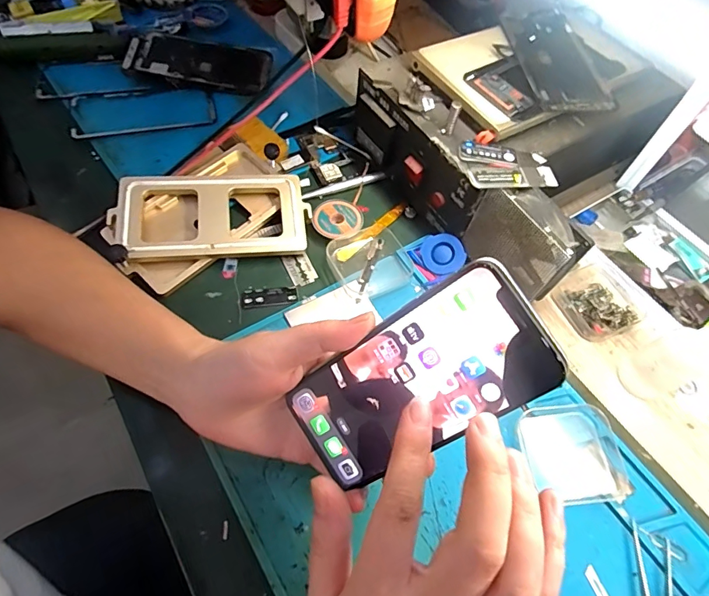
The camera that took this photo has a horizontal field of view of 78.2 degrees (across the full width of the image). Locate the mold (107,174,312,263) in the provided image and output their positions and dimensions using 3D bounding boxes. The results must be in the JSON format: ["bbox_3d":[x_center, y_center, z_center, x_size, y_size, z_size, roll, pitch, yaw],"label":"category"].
[{"bbox_3d":[-0.121,-0.071,0.377,0.159,0.010,0.080,-6,71,-12],"label":"mold"}]

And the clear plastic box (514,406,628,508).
[{"bbox_3d":[0.150,0.107,0.301,0.066,0.015,0.061,-3,60,-6],"label":"clear plastic box"}]

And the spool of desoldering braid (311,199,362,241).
[{"bbox_3d":[-0.015,-0.072,0.400,0.045,0.009,0.046,2,60,-3],"label":"spool of desoldering braid"}]

